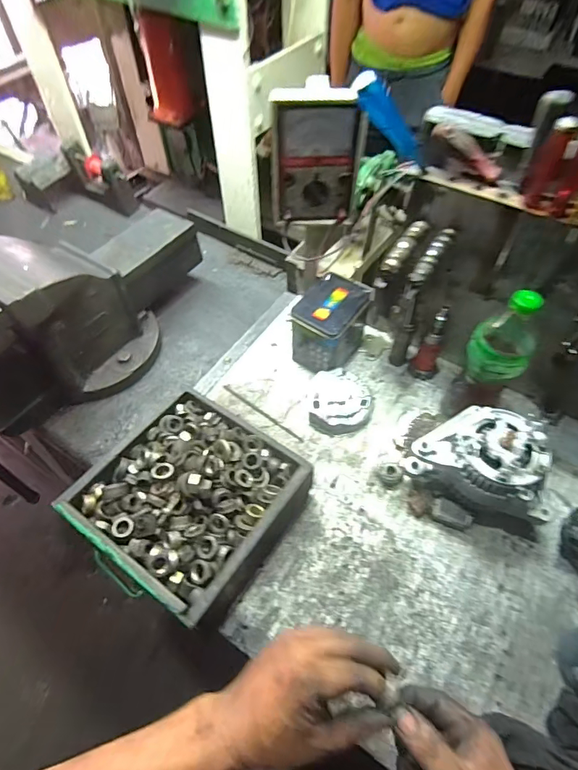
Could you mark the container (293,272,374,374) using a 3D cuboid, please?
[{"bbox_3d":[0.074,-0.101,0.786,0.103,0.132,0.128,33,62,21],"label":"container"}]

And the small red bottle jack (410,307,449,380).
[{"bbox_3d":[0.246,-0.069,0.749,0.049,0.151,0.045,23,58,15],"label":"small red bottle jack"}]

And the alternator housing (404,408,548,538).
[{"bbox_3d":[0.275,0.121,0.620,0.190,0.143,0.130,30,61,19],"label":"alternator housing"}]

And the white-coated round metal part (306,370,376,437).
[{"bbox_3d":[0.090,0.027,0.754,0.106,0.036,0.115,0,55,0],"label":"white-coated round metal part"}]

